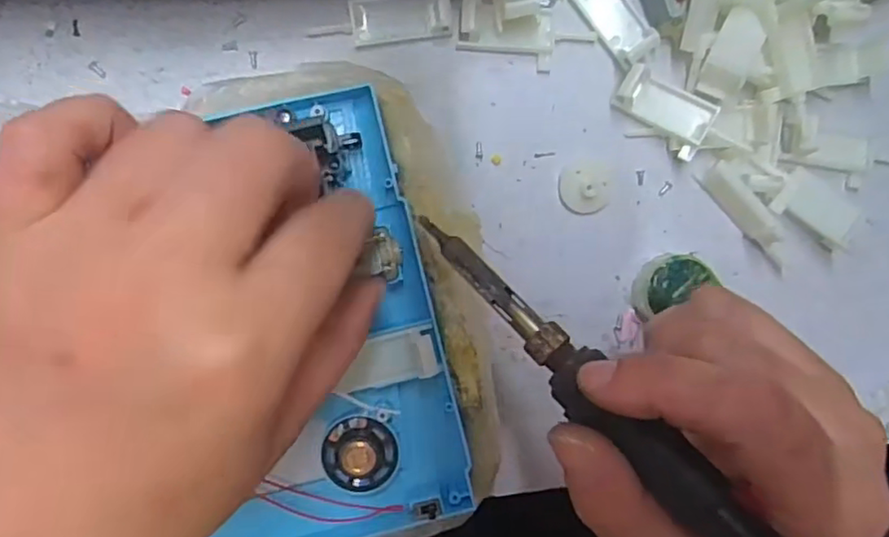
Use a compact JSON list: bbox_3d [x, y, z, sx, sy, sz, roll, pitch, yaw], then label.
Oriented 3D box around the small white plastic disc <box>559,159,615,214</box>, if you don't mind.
[{"bbox_3d":[0.063,-0.036,0.271,0.024,0.007,0.022,-1,96,-5],"label":"small white plastic disc"}]

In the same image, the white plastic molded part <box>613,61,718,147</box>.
[{"bbox_3d":[0.094,-0.071,0.266,0.041,0.017,0.021,30,93,-7],"label":"white plastic molded part"}]

